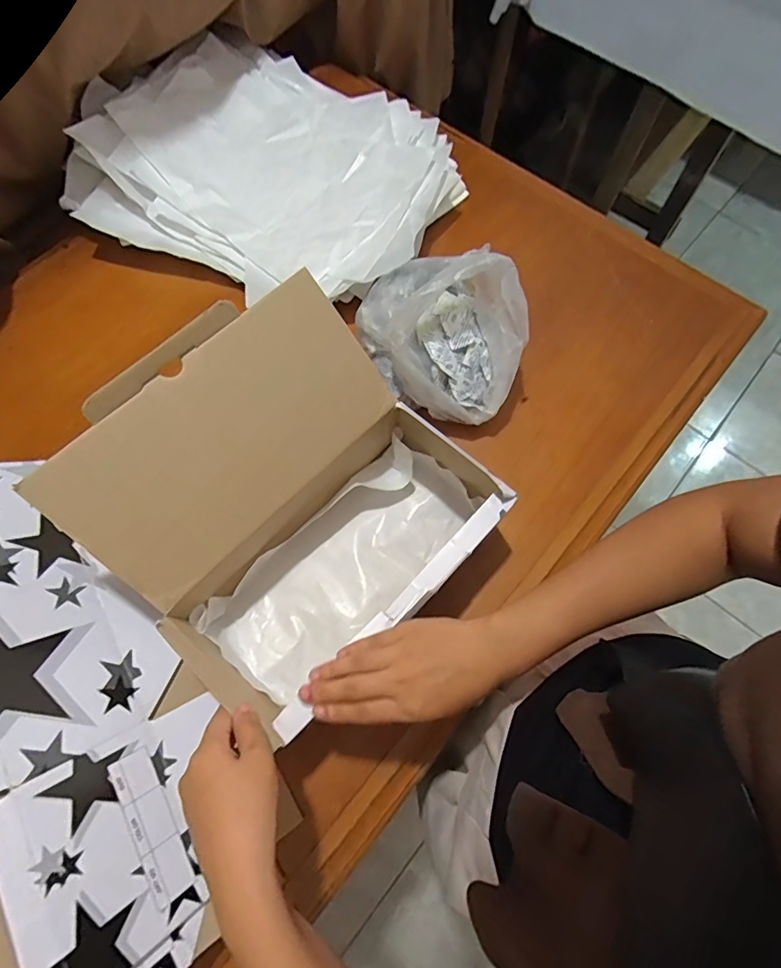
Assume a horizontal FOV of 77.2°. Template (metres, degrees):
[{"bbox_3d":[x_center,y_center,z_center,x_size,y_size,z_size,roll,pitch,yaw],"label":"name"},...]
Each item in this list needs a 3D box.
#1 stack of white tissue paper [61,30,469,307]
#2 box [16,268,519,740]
[{"bbox_3d":[-0.159,-0.435,0.656,0.465,0.067,0.394,26,71,9],"label":"stack of white tissue paper"},{"bbox_3d":[-0.081,0.021,0.439,0.287,0.198,0.264,-42,75,-15],"label":"box"}]

